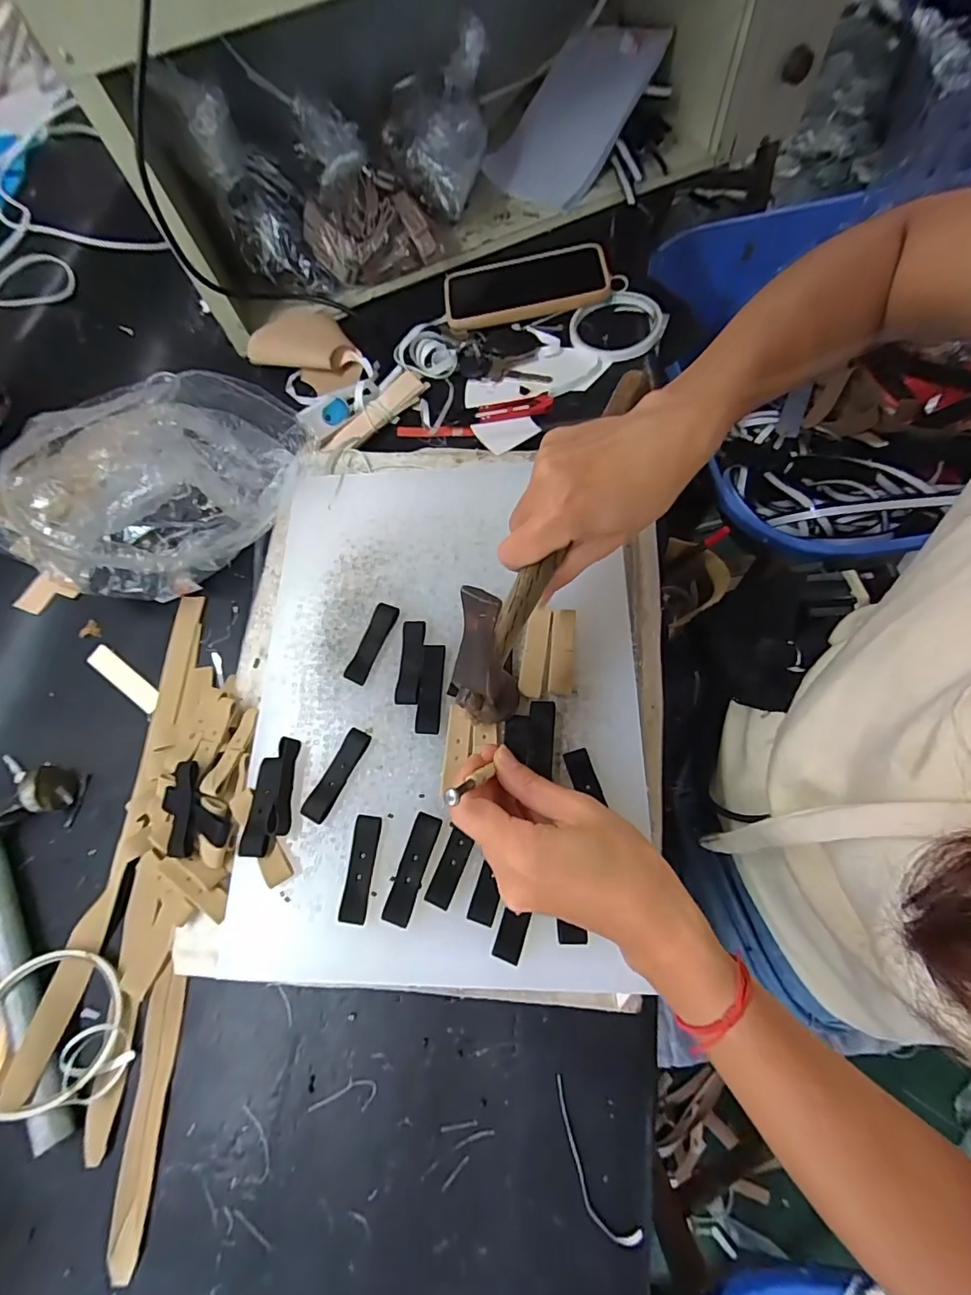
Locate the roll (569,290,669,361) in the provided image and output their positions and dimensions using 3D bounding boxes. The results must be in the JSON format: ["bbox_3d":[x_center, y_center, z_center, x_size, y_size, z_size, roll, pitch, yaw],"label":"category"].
[{"bbox_3d":[0.128,-0.315,0.495,0.086,0.022,0.095,21,73,13],"label":"roll"}]

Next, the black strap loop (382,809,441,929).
[{"bbox_3d":[-0.044,0.132,0.307,0.016,0.004,0.061,15,72,11],"label":"black strap loop"}]

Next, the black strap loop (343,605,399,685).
[{"bbox_3d":[-0.081,-0.003,0.363,0.018,0.008,0.060,20,73,13],"label":"black strap loop"}]

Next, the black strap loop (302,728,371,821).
[{"bbox_3d":[-0.096,0.082,0.331,0.017,0.008,0.062,23,74,13],"label":"black strap loop"}]

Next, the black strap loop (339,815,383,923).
[{"bbox_3d":[-0.076,0.134,0.310,0.016,0.004,0.060,3,70,7],"label":"black strap loop"}]

